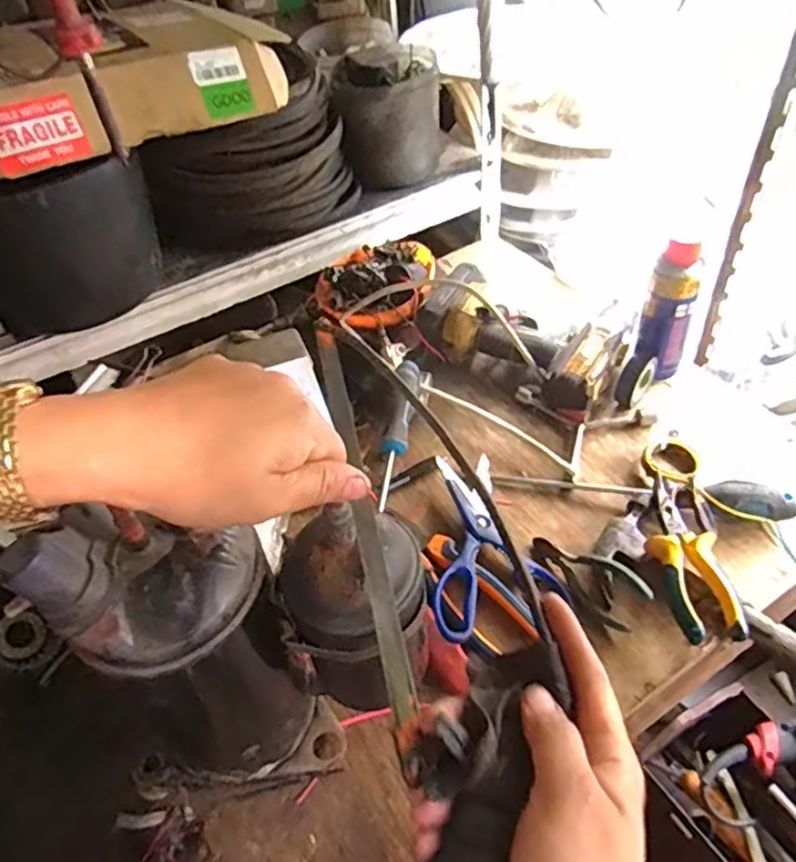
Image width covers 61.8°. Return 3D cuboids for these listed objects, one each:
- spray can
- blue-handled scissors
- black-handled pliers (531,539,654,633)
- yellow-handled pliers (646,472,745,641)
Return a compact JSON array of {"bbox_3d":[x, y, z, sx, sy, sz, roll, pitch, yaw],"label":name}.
[{"bbox_3d":[0.280,-0.124,0.695,0.048,0.140,0.046,14,50,19],"label":"spray can"},{"bbox_3d":[0.063,0.097,0.611,0.121,0.016,0.188,-12,46,-17],"label":"blue-handled scissors"},{"bbox_3d":[0.166,0.123,0.579,0.042,0.034,0.110,-28,50,-19],"label":"black-handled pliers"},{"bbox_3d":[0.242,0.105,0.562,0.054,0.020,0.152,-3,47,4],"label":"yellow-handled pliers"}]

